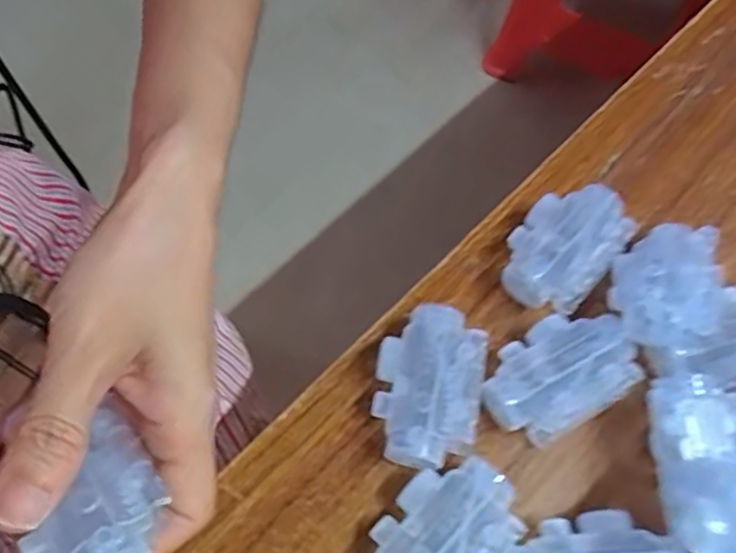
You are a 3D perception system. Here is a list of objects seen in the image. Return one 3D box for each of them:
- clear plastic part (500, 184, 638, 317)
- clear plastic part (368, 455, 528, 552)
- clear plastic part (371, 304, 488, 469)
[{"bbox_3d":[0.098,-0.016,0.326,0.046,0.025,0.067,38,69,15],"label":"clear plastic part"},{"bbox_3d":[0.029,0.108,0.269,0.045,0.028,0.068,41,70,16],"label":"clear plastic part"},{"bbox_3d":[0.027,0.049,0.294,0.046,0.025,0.068,8,65,1],"label":"clear plastic part"}]

